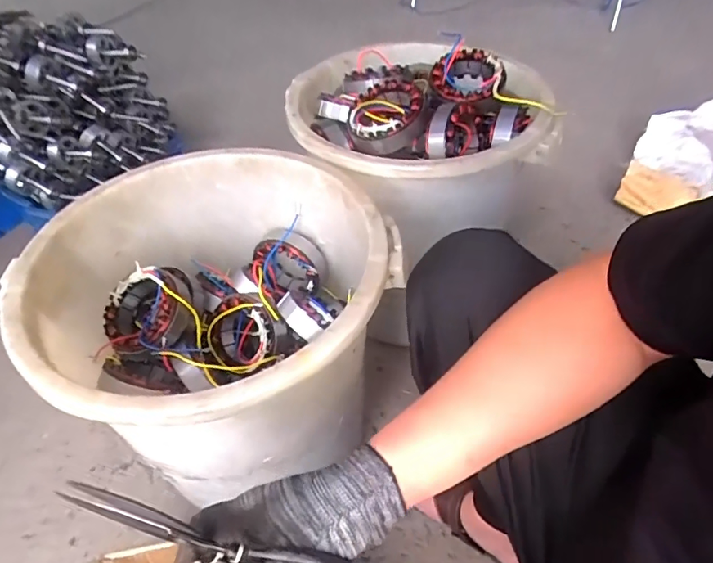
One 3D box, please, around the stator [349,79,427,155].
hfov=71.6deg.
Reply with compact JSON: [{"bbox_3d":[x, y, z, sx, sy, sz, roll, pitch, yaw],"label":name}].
[{"bbox_3d":[0.047,-0.239,0.721,0.114,0.066,0.106,1,47,5],"label":"stator"}]

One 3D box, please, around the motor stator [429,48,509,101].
[{"bbox_3d":[0.169,-0.313,0.757,0.112,0.040,0.111,7,48,10],"label":"motor stator"}]

